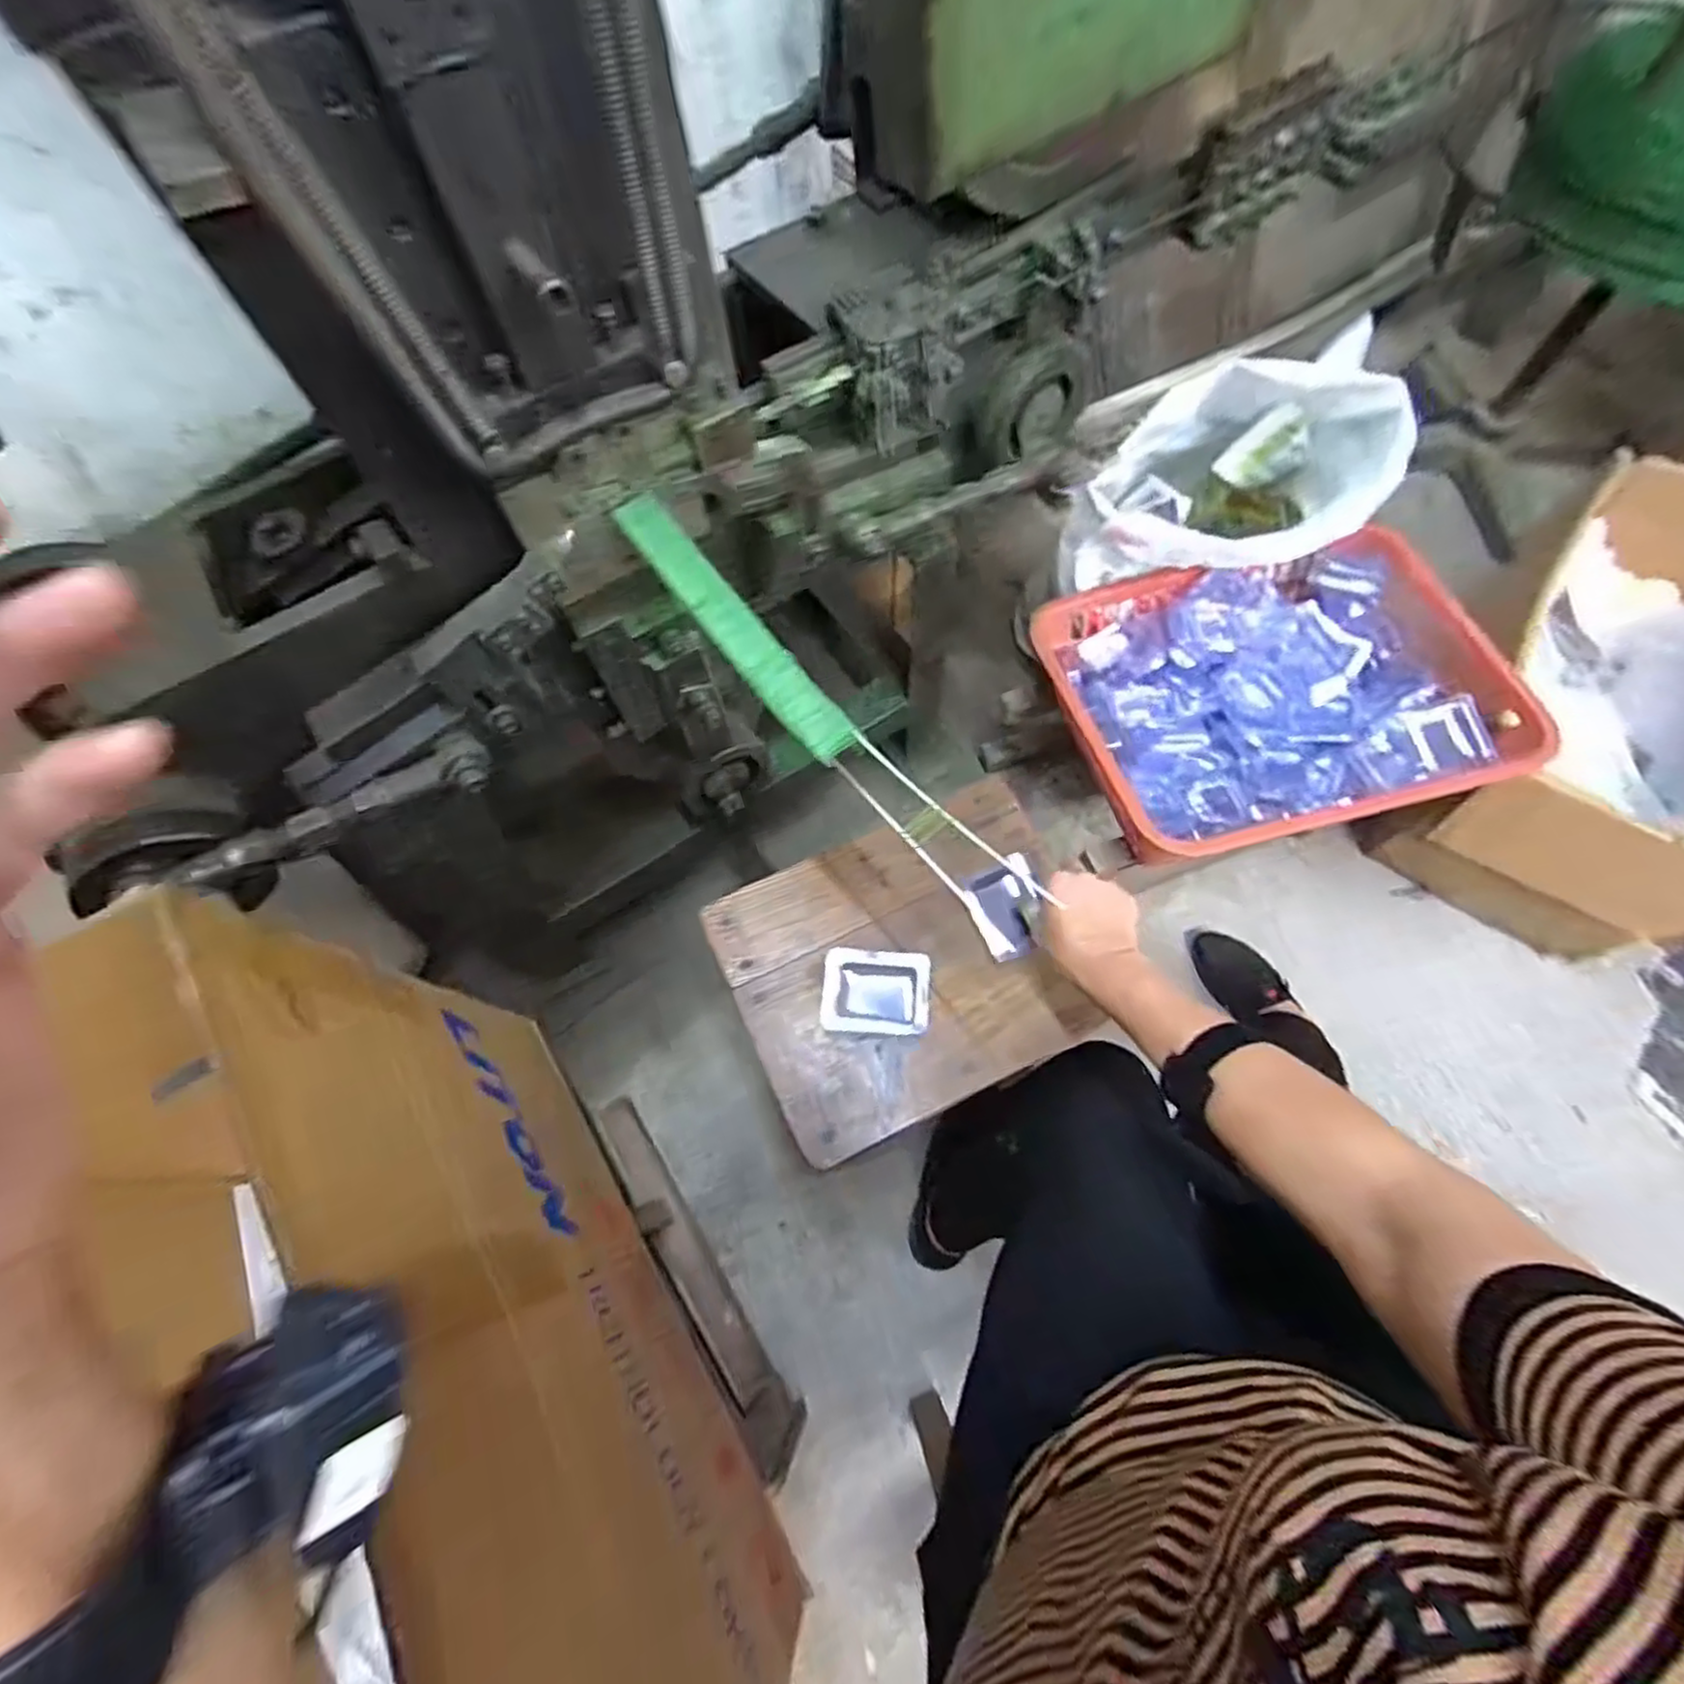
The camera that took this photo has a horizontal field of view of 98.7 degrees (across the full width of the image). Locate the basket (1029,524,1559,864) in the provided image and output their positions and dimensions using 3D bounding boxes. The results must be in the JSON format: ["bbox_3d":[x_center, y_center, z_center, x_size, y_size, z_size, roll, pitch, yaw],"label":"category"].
[{"bbox_3d":[0.503,-0.176,0.877,0.483,0.143,0.360,-15,65,-3],"label":"basket"}]

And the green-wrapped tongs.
[{"bbox_3d":[-0.027,-0.103,0.505,0.045,0.020,0.404,-39,76,-14],"label":"green-wrapped tongs"}]

